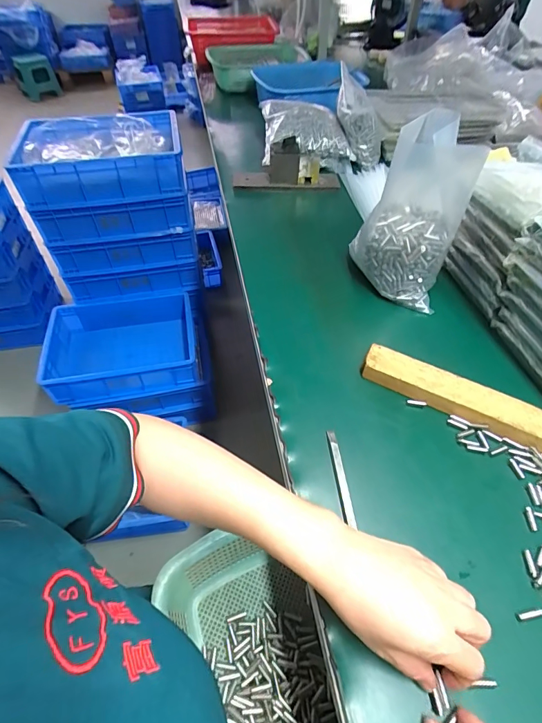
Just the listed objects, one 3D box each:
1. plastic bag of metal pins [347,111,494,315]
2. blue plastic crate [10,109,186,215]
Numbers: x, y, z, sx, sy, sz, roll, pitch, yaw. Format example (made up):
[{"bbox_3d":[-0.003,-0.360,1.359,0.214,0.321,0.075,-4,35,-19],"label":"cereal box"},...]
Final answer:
[{"bbox_3d":[0.192,-0.196,0.521,0.122,0.206,0.106,15,50,12],"label":"plastic bag of metal pins"},{"bbox_3d":[-0.455,-0.556,1.066,0.405,0.131,0.296,-9,51,-7],"label":"blue plastic crate"}]

